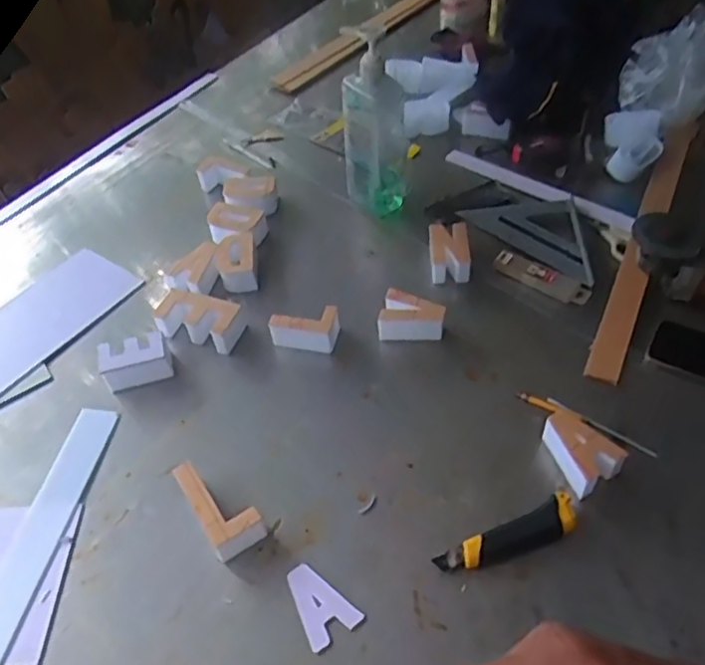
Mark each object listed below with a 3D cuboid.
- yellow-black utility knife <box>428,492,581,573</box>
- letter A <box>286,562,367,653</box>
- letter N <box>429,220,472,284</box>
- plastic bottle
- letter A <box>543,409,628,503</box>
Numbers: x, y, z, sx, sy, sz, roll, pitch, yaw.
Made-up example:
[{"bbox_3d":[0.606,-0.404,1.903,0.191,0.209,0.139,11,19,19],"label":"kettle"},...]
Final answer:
[{"bbox_3d":[0.164,0.216,0.675,0.152,0.026,0.039,-22,49,-14],"label":"yellow-black utility knife"},{"bbox_3d":[-0.033,0.269,0.656,0.054,0.004,0.083,-28,51,-19],"label":"letter A"},{"bbox_3d":[0.142,-0.118,0.951,0.056,0.039,0.091,-2,48,4],"label":"letter N"},{"bbox_3d":[0.031,-0.315,0.986,0.087,0.281,0.074,-6,47,1],"label":"plastic bottle"},{"bbox_3d":[0.251,0.130,0.724,0.062,0.040,0.083,-26,50,-17],"label":"letter A"}]

